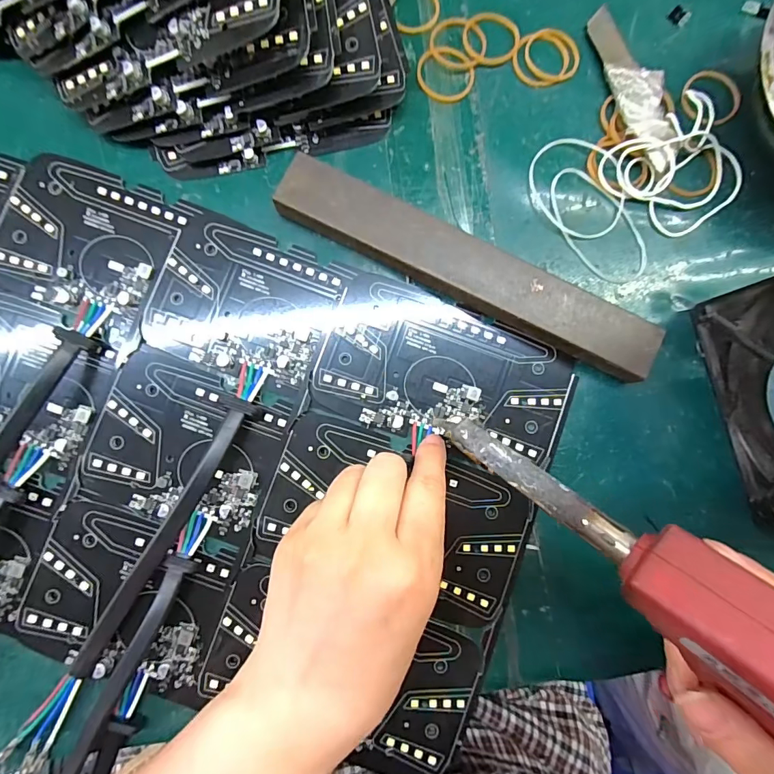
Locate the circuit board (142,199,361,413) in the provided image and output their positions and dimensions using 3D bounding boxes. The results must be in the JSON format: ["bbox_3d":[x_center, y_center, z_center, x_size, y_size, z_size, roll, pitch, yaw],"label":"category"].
[{"bbox_3d":[-0.075,-0.045,0.227,0.093,0.004,0.077,21,85,0],"label":"circuit board"}]

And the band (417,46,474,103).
[{"bbox_3d":[0.033,-0.176,0.238,0.032,0.004,0.031,3,85,-1],"label":"band"}]

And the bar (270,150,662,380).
[{"bbox_3d":[0.041,-0.060,0.223,0.204,0.018,0.032,27,85,1],"label":"bar"}]

